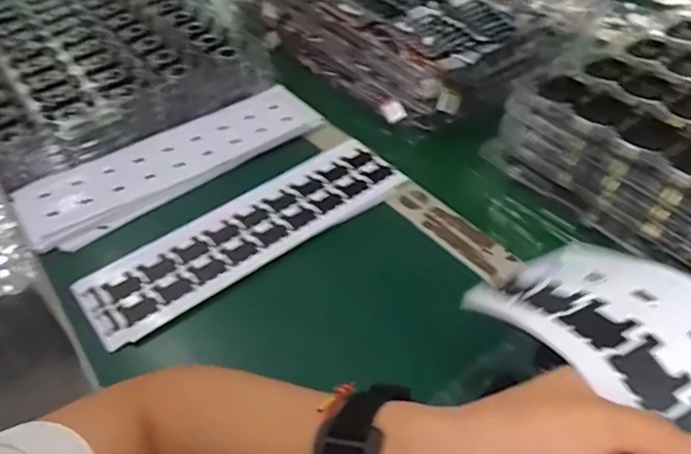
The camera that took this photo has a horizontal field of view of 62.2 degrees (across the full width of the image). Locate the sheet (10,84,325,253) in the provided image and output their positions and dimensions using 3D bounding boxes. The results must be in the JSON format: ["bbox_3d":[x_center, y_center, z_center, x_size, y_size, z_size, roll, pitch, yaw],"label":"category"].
[{"bbox_3d":[-0.187,-0.078,0.629,0.321,0.014,0.112,-31,49,-25],"label":"sheet"}]

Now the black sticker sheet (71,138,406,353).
[{"bbox_3d":[-0.088,0.003,0.541,0.313,0.014,0.092,-30,49,-25],"label":"black sticker sheet"}]

